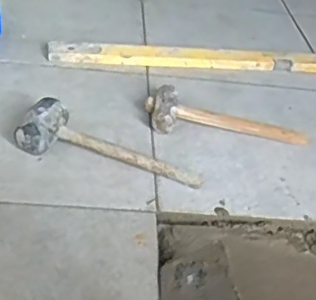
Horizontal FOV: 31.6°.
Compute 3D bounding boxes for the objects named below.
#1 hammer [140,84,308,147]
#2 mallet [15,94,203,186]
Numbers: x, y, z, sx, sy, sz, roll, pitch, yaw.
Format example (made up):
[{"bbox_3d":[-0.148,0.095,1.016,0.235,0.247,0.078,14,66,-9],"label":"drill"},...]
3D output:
[{"bbox_3d":[0.121,-0.059,0.999,0.285,0.041,0.100,6,37,-2],"label":"hammer"},{"bbox_3d":[-0.076,0.003,0.855,0.282,0.062,0.095,20,39,16],"label":"mallet"}]

